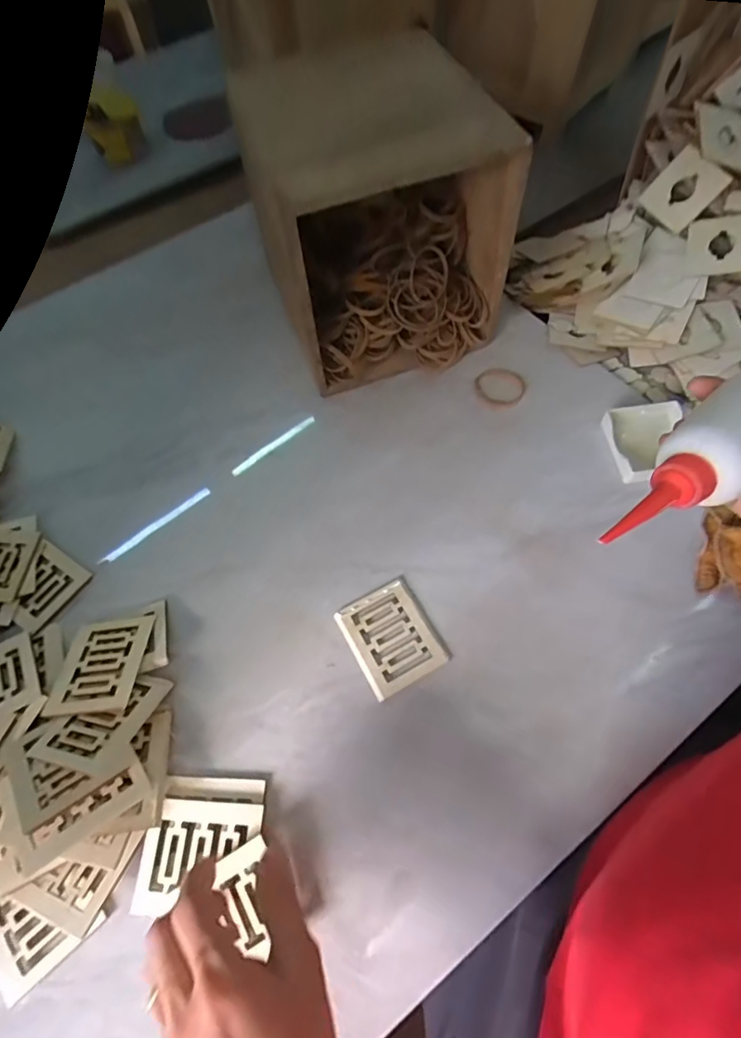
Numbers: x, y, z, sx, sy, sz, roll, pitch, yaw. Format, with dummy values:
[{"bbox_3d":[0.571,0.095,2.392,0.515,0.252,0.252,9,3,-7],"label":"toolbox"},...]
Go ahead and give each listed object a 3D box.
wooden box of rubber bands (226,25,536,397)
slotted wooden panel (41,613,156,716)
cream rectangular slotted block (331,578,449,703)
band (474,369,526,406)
[{"bbox_3d":[0.001,-0.296,0.509,0.202,0.201,0.228,-20,63,-7],"label":"wooden box of rubber bands"},{"bbox_3d":[-0.214,0.114,0.405,0.066,0.005,0.083,-7,45,5],"label":"slotted wooden panel"},{"bbox_3d":[0.016,0.097,0.418,0.065,0.004,0.081,-27,64,-11],"label":"cream rectangular slotted block"},{"bbox_3d":[0.140,-0.144,0.544,0.053,0.004,0.049,-1,62,3],"label":"band"}]

